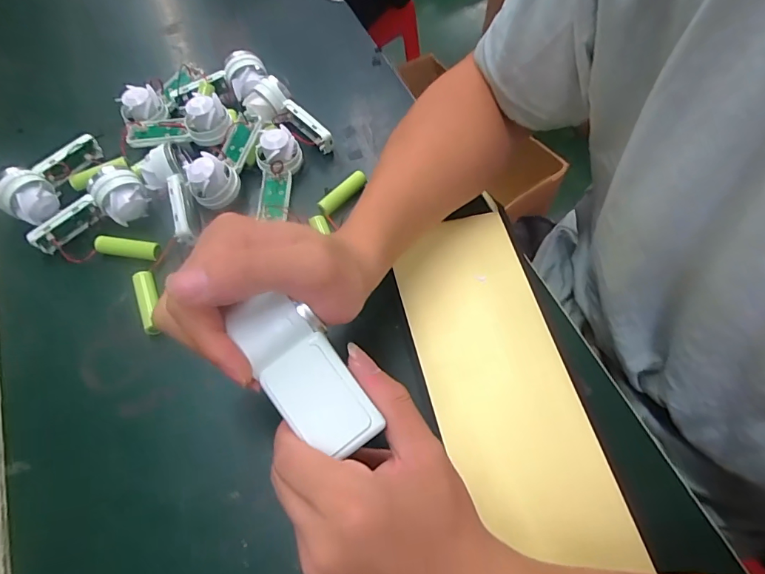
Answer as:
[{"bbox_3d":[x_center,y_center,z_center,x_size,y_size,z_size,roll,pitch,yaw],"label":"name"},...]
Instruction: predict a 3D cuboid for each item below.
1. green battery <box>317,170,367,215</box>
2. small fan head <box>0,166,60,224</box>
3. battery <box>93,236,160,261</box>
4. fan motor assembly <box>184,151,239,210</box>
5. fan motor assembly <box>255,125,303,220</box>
[{"bbox_3d":[-0.035,-0.081,0.392,0.050,0.014,0.014,-41,69,-18],"label":"green battery"},{"bbox_3d":[-0.291,-0.073,0.371,0.037,0.039,0.039,0,63,1],"label":"small fan head"},{"bbox_3d":[-0.207,-0.032,0.364,0.053,0.010,0.015,7,63,5],"label":"battery"},{"bbox_3d":[-0.142,-0.090,0.375,0.039,0.029,0.034,-34,67,-15],"label":"fan motor assembly"},{"bbox_3d":[-0.093,-0.104,0.395,0.034,0.035,0.101,1,76,1],"label":"fan motor assembly"}]

